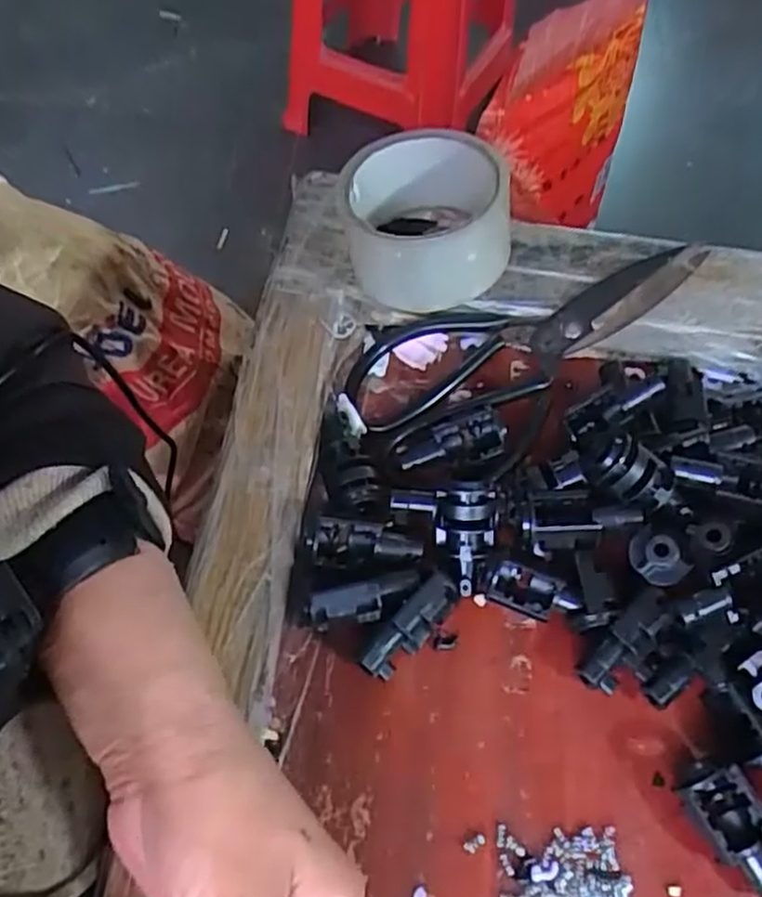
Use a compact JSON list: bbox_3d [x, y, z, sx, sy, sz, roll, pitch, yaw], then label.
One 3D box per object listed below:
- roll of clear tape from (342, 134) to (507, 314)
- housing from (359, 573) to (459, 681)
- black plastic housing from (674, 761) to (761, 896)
[{"bbox_3d":[0.023,-0.123,0.389,0.089,0.057,0.070,15,60,8],"label":"roll of clear tape"},{"bbox_3d":[0.013,0.075,0.313,0.015,0.022,0.051,41,80,20],"label":"housing"},{"bbox_3d":[0.139,0.150,0.287,0.025,0.024,0.051,-15,61,-10],"label":"black plastic housing"}]

